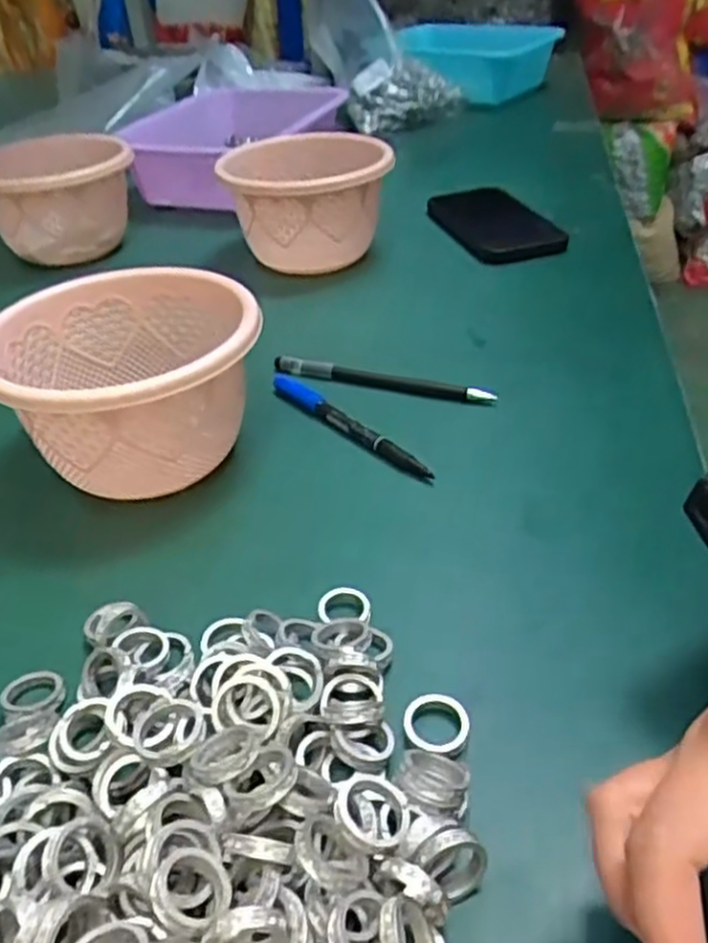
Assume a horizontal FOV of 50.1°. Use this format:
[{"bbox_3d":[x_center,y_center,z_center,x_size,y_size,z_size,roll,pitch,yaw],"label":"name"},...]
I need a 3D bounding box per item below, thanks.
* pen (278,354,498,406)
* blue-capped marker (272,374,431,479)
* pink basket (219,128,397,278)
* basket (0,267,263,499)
[{"bbox_3d":[0.019,-0.061,0.506,0.153,0.011,0.017,14,40,20],"label":"pen"},{"bbox_3d":[-0.004,-0.031,0.467,0.013,0.010,0.144,-30,45,-31],"label":"blue-capped marker"},{"bbox_3d":[-0.037,-0.236,0.672,0.140,0.088,0.153,-1,38,5],"label":"pink basket"},{"bbox_3d":[-0.124,-0.045,0.432,0.141,0.087,0.139,-17,39,-16],"label":"basket"}]

